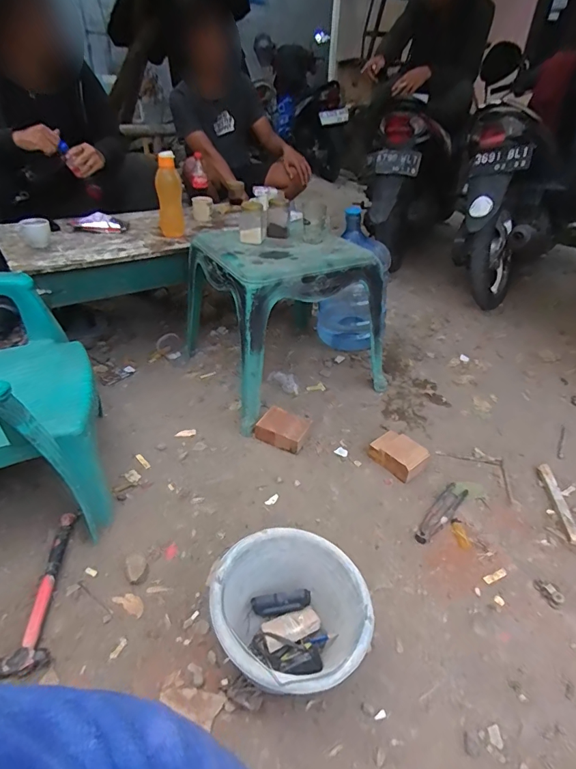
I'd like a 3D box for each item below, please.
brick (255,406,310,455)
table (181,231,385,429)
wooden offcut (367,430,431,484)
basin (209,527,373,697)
[{"bbox_3d":[-0.012,0.125,1.249,0.138,0.061,0.113,20,40,22],"label":"brick"},{"bbox_3d":[-0.016,-0.225,1.394,0.515,0.451,0.486,-16,40,-23],"label":"table"},{"bbox_3d":[0.303,0.190,1.193,0.106,0.052,0.139,-22,43,-29],"label":"wooden offcut"},{"bbox_3d":[0.006,0.403,0.750,0.247,0.199,0.255,2,35,-2],"label":"basin"}]

